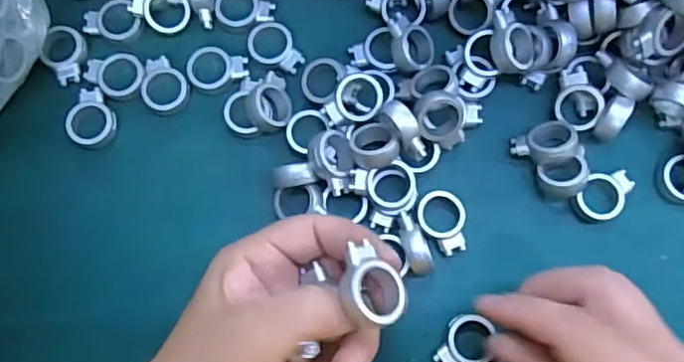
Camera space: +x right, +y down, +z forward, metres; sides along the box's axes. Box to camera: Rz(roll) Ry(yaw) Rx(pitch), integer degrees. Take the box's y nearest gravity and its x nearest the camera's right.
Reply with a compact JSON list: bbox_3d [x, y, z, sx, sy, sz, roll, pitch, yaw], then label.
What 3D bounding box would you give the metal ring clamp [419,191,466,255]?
[{"bbox_3d":[0.054,0.023,0.321,0.025,0.009,0.034,-7,79,-1],"label":"metal ring clamp"}]

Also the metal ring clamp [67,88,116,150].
[{"bbox_3d":[-0.139,-0.035,0.333,0.026,0.008,0.033,13,79,3],"label":"metal ring clamp"}]

